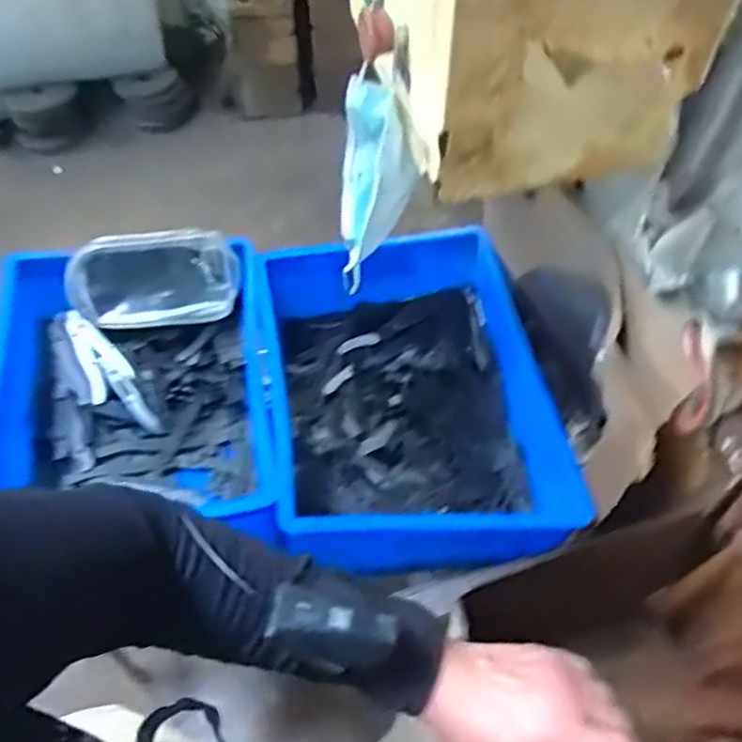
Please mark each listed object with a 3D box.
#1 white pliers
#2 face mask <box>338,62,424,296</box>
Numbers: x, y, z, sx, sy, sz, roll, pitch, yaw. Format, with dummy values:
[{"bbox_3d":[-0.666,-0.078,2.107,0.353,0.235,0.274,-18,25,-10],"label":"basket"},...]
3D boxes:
[{"bbox_3d":[-0.326,0.003,0.877,0.058,0.029,0.201,-37,79,-21],"label":"white pliers"},{"bbox_3d":[0.005,-0.163,0.649,0.071,0.174,0.097,-2,55,1],"label":"face mask"}]

